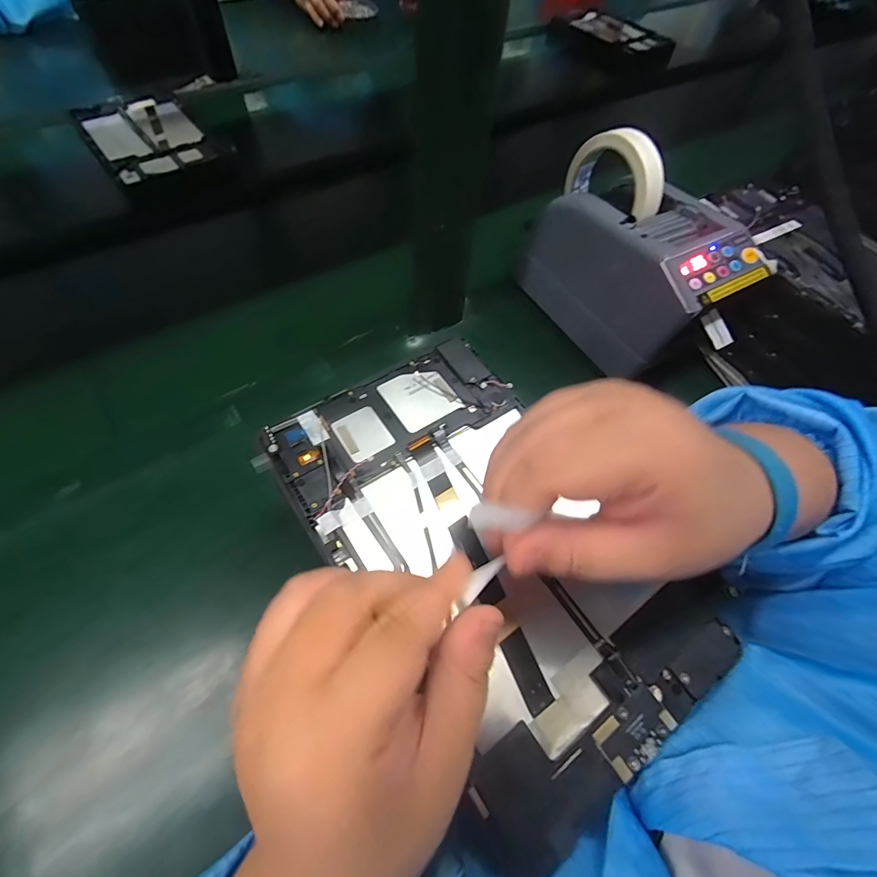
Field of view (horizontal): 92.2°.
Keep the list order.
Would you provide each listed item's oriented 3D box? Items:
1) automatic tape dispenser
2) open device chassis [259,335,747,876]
[{"bbox_3d":[0.191,-0.173,0.409,0.110,0.144,0.207,-25,65,-17],"label":"automatic tape dispenser"},{"bbox_3d":[0.024,0.050,0.225,0.149,0.010,0.235,-31,67,-19],"label":"open device chassis"}]

